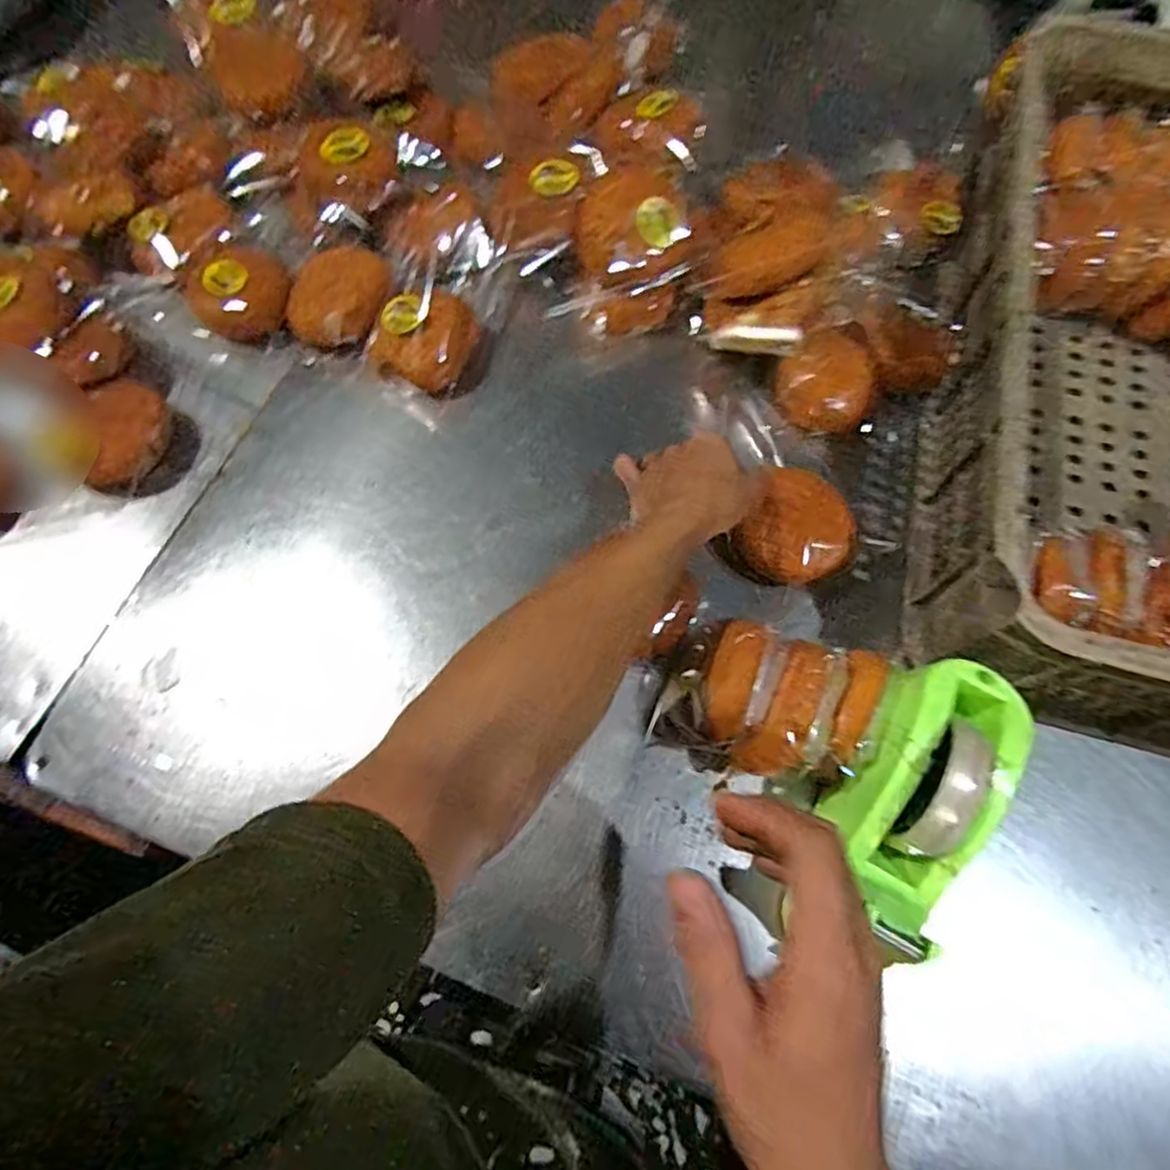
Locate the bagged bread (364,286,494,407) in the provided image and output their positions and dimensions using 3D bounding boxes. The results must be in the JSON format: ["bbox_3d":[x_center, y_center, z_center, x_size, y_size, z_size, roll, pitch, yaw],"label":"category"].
[{"bbox_3d":[-0.140,-0.222,0.611,0.102,0.052,0.092,29,73,10],"label":"bagged bread"}]

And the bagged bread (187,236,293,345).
[{"bbox_3d":[-0.330,-0.279,0.642,0.088,0.047,0.085,0,70,1],"label":"bagged bread"}]

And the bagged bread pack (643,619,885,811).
[{"bbox_3d":[0.125,0.081,0.472,0.133,0.092,0.105,24,72,9],"label":"bagged bread pack"}]

